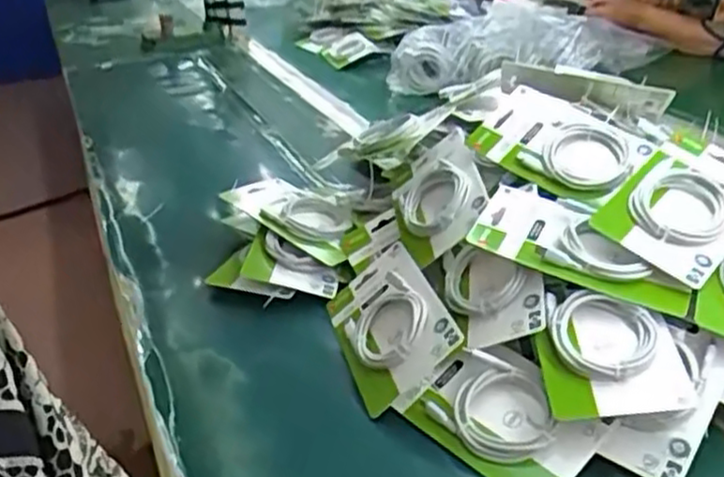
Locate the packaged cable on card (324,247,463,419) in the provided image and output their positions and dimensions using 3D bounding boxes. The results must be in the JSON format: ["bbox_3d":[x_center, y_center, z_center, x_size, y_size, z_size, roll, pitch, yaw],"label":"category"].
[{"bbox_3d":[0.022,0.073,0.666,0.100,0.023,0.171,-43,31,8],"label":"packaged cable on card"}]

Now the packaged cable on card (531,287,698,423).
[{"bbox_3d":[0.189,0.086,0.564,0.099,0.024,0.109,-7,49,2],"label":"packaged cable on card"}]

